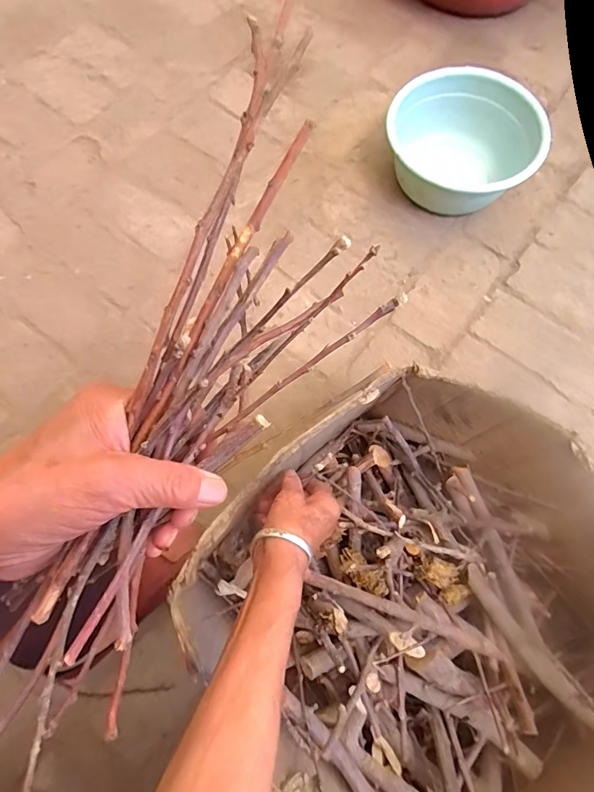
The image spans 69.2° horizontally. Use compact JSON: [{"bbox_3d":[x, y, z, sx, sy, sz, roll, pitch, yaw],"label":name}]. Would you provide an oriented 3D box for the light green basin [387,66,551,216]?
[{"bbox_3d":[0.297,-0.448,0.788,0.246,0.117,0.231,0,73,1],"label":"light green basin"}]

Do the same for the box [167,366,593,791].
[{"bbox_3d":[0.154,0.230,0.476,0.451,0.198,0.421,41,78,12],"label":"box"}]

